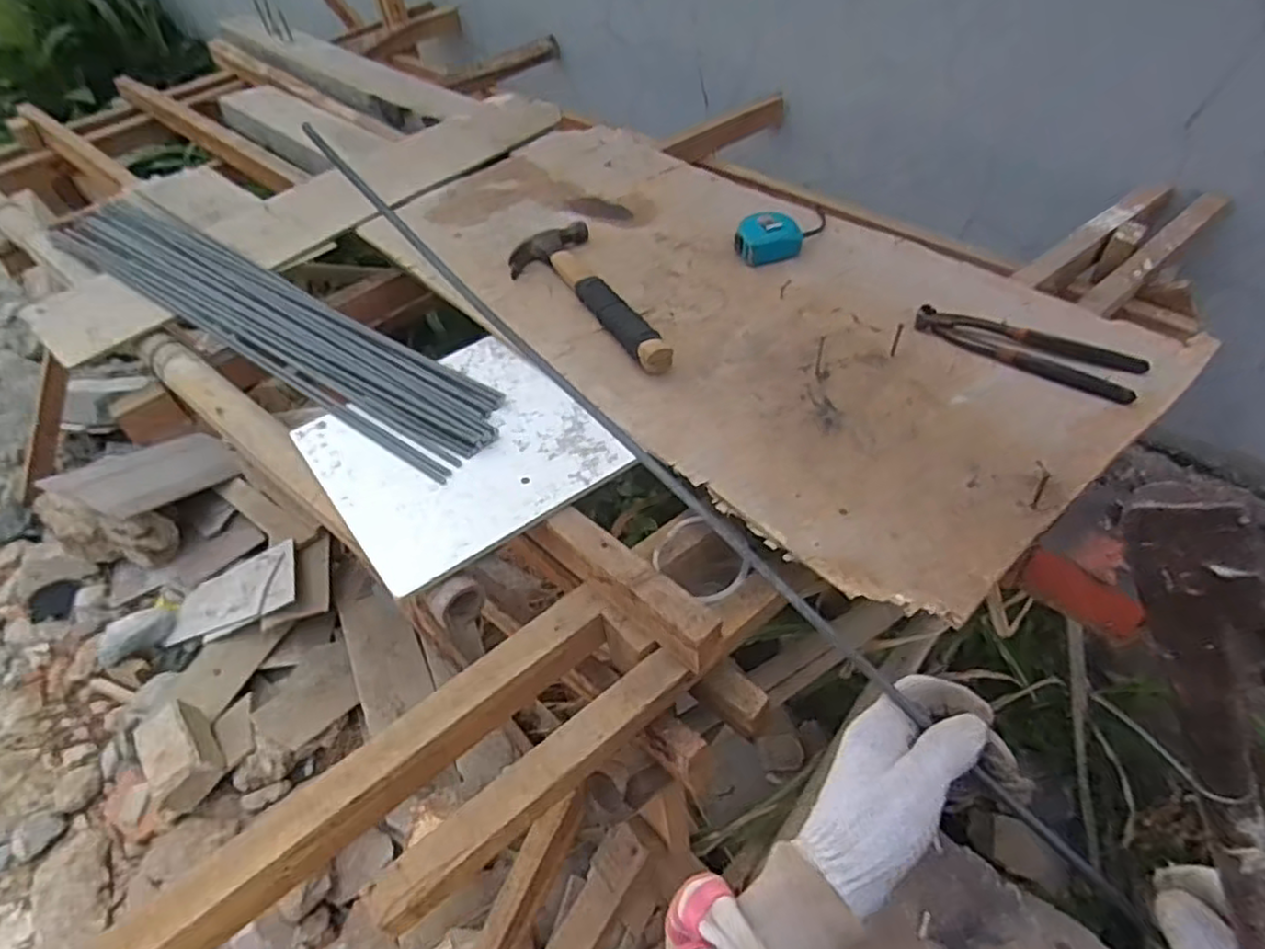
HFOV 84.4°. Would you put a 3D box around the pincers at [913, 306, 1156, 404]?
[{"bbox_3d":[0.418,-0.137,0.747,0.221,0.016,0.069,28,57,26],"label":"pincers"}]

